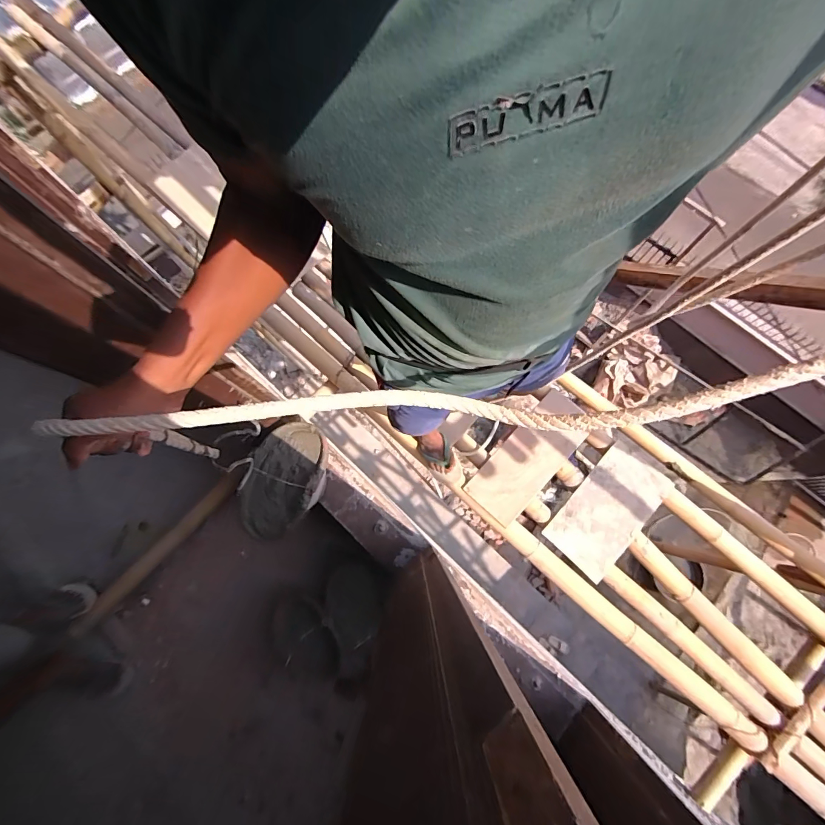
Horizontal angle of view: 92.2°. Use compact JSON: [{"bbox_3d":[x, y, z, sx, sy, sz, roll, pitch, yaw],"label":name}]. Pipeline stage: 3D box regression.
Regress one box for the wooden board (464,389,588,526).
[{"bbox_3d":[0.434,0.165,1.465,0.210,0.034,0.512,42,83,12],"label":"wooden board"}]

